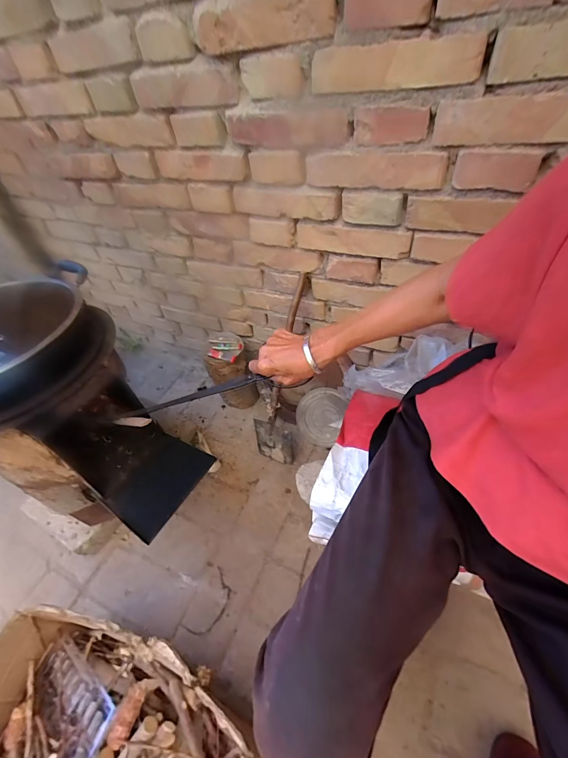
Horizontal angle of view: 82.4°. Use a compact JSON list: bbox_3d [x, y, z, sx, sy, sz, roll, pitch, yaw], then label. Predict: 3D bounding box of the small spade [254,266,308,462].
[{"bbox_3d":[-0.005,-0.003,0.840,0.116,0.521,0.049,16,21,21],"label":"small spade"}]

